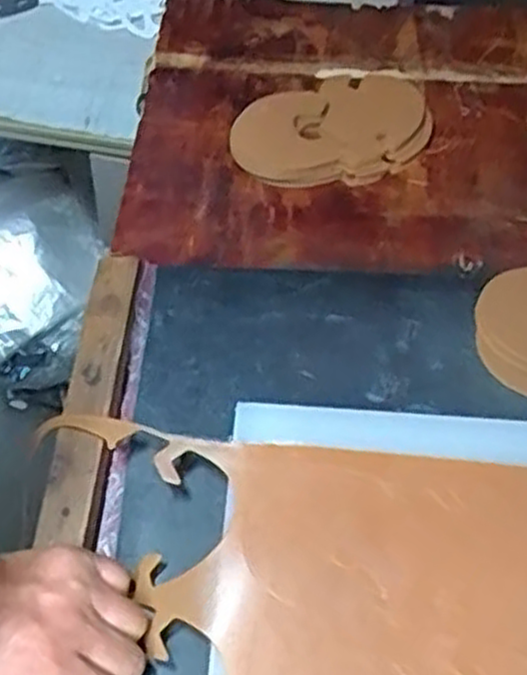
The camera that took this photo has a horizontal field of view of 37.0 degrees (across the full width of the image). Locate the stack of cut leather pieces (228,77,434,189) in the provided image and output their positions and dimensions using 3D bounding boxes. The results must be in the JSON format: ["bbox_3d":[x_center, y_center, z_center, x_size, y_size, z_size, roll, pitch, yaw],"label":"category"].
[{"bbox_3d":[0.063,-0.186,0.707,0.178,0.018,0.113,-16,60,-8],"label":"stack of cut leather pieces"}]

